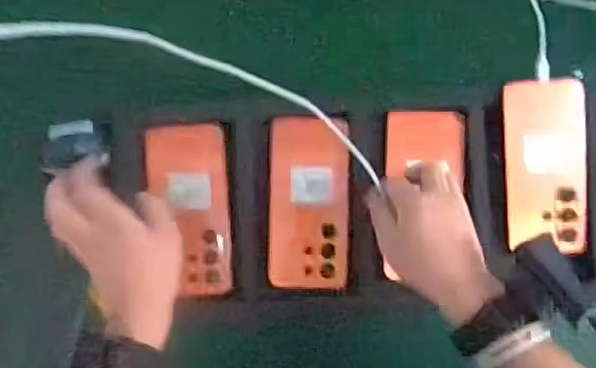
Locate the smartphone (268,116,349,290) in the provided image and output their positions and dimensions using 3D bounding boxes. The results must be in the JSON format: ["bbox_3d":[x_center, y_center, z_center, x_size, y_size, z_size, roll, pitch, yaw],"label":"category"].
[{"bbox_3d":[0.011,0.019,0.613,0.078,0.014,0.168,1,85,0],"label":"smartphone"}]

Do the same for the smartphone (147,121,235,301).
[{"bbox_3d":[-0.109,0.025,0.616,0.079,0.009,0.169,-3,85,0],"label":"smartphone"}]

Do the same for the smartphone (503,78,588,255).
[{"bbox_3d":[0.247,-0.017,0.614,0.078,0.008,0.169,-4,96,3],"label":"smartphone"}]

